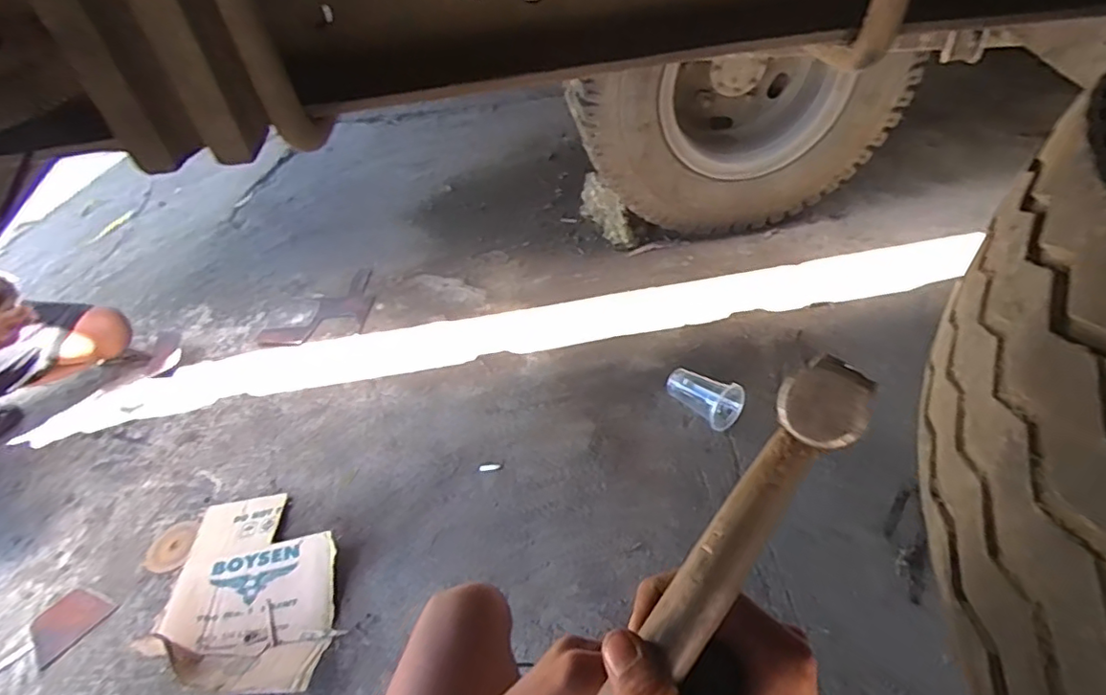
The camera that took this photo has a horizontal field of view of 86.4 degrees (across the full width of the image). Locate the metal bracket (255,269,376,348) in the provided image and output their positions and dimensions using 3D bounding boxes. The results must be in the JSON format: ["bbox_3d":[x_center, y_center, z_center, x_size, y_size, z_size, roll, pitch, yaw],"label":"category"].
[{"bbox_3d":[-0.560,-0.077,1.487,0.201,0.020,0.332,29,54,33],"label":"metal bracket"}]

